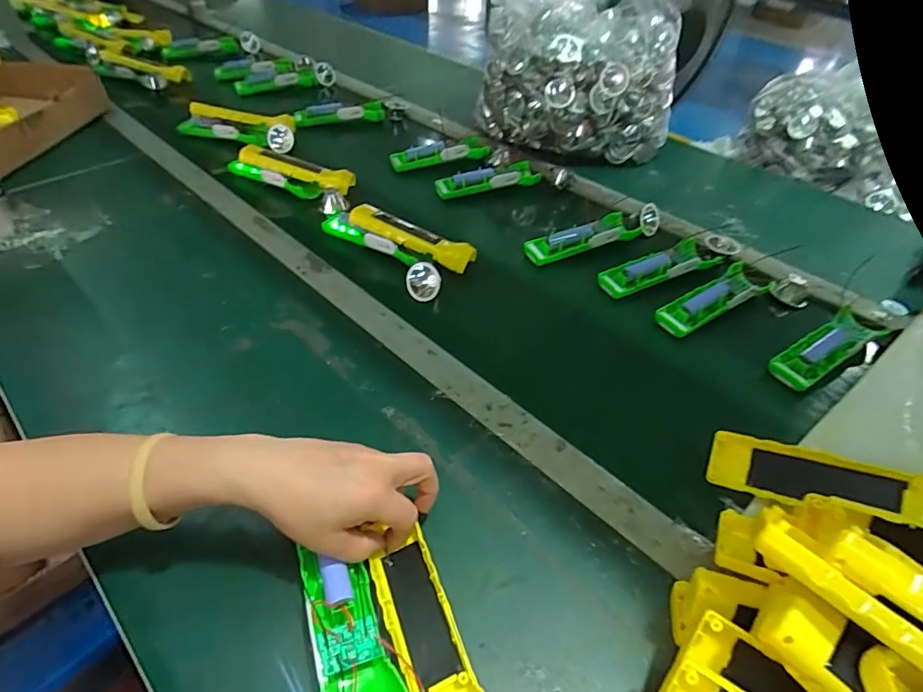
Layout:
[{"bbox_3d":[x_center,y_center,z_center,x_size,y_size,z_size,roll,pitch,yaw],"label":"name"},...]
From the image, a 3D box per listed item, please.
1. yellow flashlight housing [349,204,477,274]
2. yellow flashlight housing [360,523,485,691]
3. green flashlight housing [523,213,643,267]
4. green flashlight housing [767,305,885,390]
[{"bbox_3d":[-0.065,-0.138,0.635,0.163,0.036,0.043,20,48,18],"label":"yellow flashlight housing"},{"bbox_3d":[-0.022,0.192,0.322,0.047,0.023,0.136,-16,46,-16],"label":"yellow flashlight housing"},{"bbox_3d":[0.164,-0.144,0.673,0.156,0.029,0.046,-19,49,-19],"label":"green flashlight housing"},{"bbox_3d":[0.397,0.000,0.540,0.147,0.025,0.045,-24,50,-23],"label":"green flashlight housing"}]

